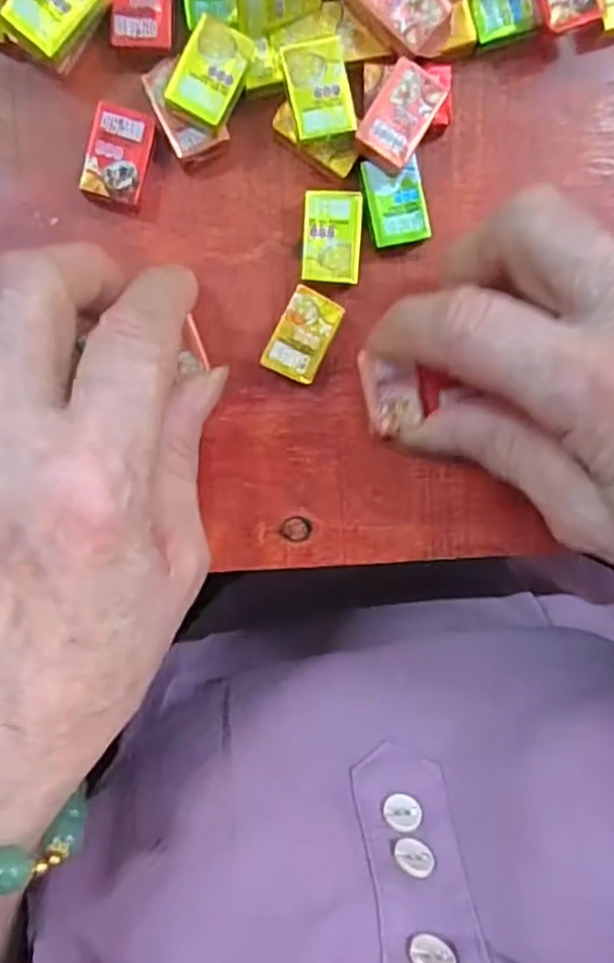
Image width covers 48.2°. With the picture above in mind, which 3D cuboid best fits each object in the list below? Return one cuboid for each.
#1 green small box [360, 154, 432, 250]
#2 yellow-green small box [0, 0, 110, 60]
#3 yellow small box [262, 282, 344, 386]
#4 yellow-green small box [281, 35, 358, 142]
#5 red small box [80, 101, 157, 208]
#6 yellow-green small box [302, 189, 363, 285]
[{"bbox_3d":[0.026,-0.081,0.198,0.017,0.004,0.023,-14,97,-3],"label":"green small box"},{"bbox_3d":[-0.065,-0.126,0.183,0.018,0.010,0.026,39,92,-8],"label":"yellow-green small box"},{"bbox_3d":[-0.001,-0.043,0.205,0.016,0.008,0.025,25,94,-7],"label":"yellow small box"},{"bbox_3d":[0.004,-0.107,0.187,0.017,0.004,0.024,-14,101,-7],"label":"yellow-green small box"},{"bbox_3d":[-0.053,-0.092,0.195,0.017,0.006,0.025,14,95,-6],"label":"red small box"},{"bbox_3d":[0.007,-0.071,0.200,0.016,0.004,0.025,2,96,-5],"label":"yellow-green small box"}]

